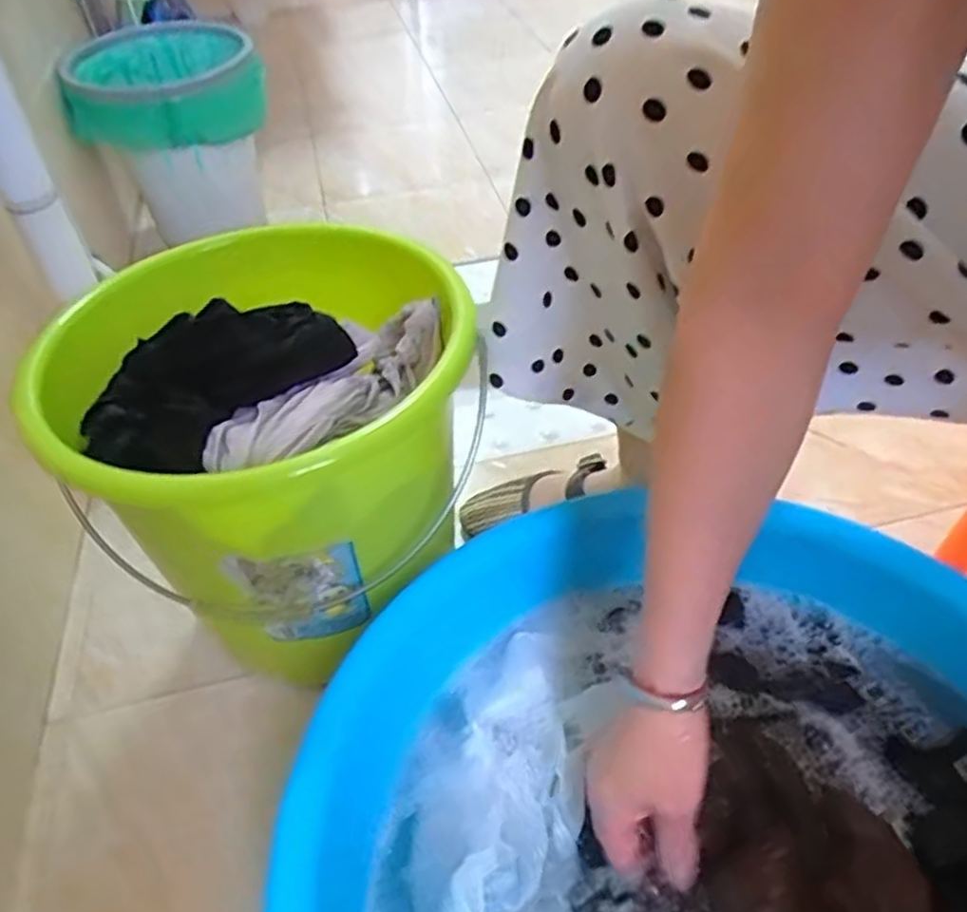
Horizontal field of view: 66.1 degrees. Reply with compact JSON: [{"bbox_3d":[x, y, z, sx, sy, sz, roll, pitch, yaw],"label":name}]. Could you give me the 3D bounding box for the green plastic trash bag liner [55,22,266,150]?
[{"bbox_3d":[-0.455,-0.537,1.093,0.262,0.116,0.288,-16,47,-11],"label":"green plastic trash bag liner"}]

